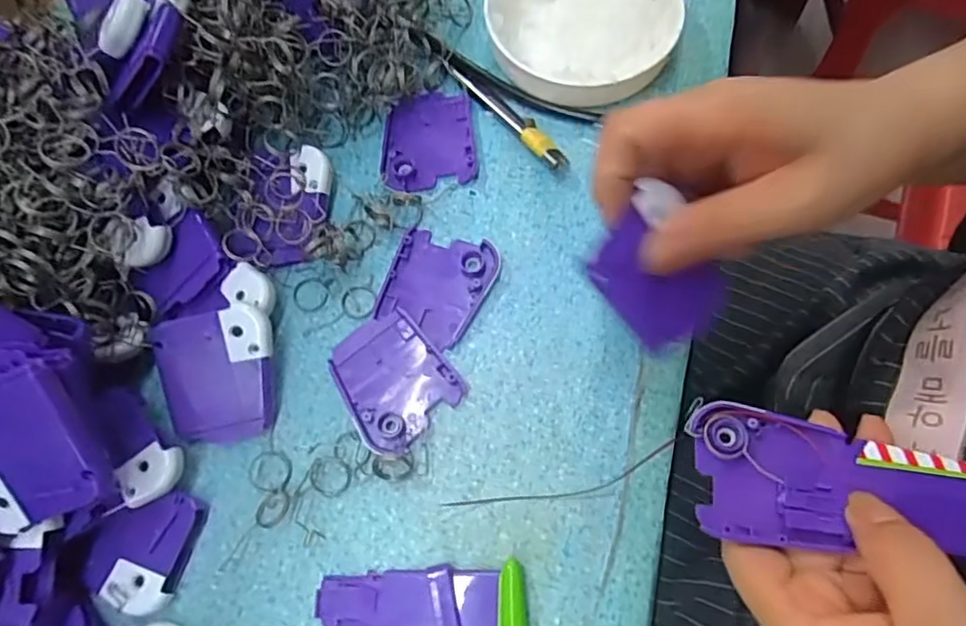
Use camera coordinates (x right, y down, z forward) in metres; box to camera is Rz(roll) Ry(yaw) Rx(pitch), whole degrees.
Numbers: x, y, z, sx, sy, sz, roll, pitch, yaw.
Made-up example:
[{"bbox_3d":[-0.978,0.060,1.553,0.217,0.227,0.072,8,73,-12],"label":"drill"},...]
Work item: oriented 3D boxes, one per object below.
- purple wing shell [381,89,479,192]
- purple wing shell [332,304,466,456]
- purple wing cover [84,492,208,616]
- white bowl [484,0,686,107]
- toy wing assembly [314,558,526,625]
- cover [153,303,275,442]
[{"bbox_3d":[-0.031,-0.098,0.336,0.052,0.006,0.059,-7,71,0],"label":"purple wing shell"},{"bbox_3d":[-0.045,0.032,0.294,0.051,0.007,0.061,-37,74,-10],"label":"purple wing shell"},{"bbox_3d":[-0.153,0.106,0.273,0.041,0.013,0.049,15,73,7],"label":"purple wing cover"},{"bbox_3d":[0.056,-0.164,0.339,0.104,0.027,0.099,-1,71,2],"label":"white bowl"},{"bbox_3d":[-0.026,0.132,0.258,0.087,0.013,0.040,-6,71,0],"label":"toy wing assembly"},{"bbox_3d":[-0.125,0.030,0.287,0.051,0.010,0.061,-13,96,-5],"label":"cover"}]

